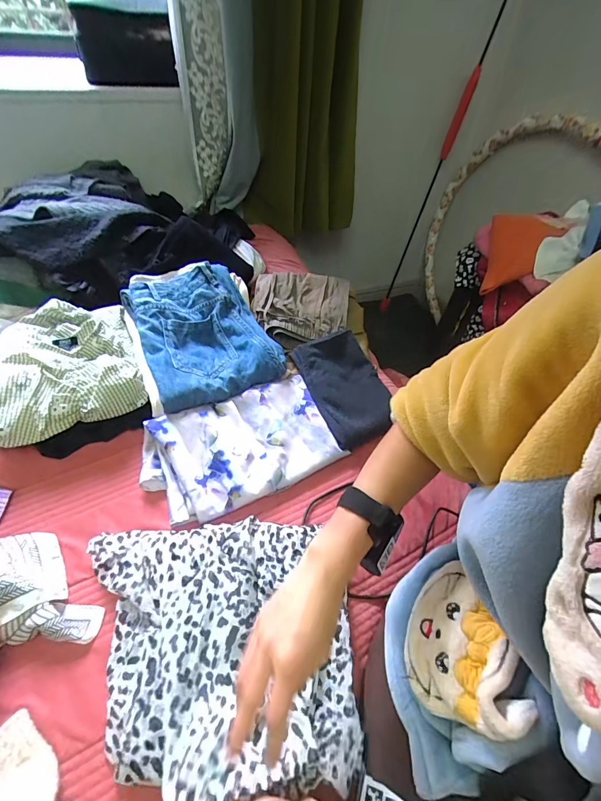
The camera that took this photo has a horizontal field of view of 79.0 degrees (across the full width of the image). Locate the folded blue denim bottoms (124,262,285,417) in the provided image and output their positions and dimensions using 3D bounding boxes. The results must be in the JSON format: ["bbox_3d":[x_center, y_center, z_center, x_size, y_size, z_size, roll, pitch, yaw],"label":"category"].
[{"bbox_3d":[-0.205,-0.150,0.751,0.257,0.094,0.328,-19,54,-20],"label":"folded blue denim bottoms"}]

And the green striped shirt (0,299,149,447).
[{"bbox_3d":[-0.447,-0.069,0.666,0.265,0.063,0.283,-17,54,-19],"label":"green striped shirt"}]

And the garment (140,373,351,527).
[{"bbox_3d":[-0.104,0.076,0.644,0.322,0.045,0.200,-18,54,-20],"label":"garment"}]

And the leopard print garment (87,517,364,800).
[{"bbox_3d":[-0.096,0.287,0.448,0.328,0.066,0.296,-5,51,-10],"label":"leopard print garment"}]

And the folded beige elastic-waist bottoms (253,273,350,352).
[{"bbox_3d":[0.006,-0.220,0.848,0.228,0.047,0.209,0,50,-6],"label":"folded beige elastic-waist bottoms"}]

